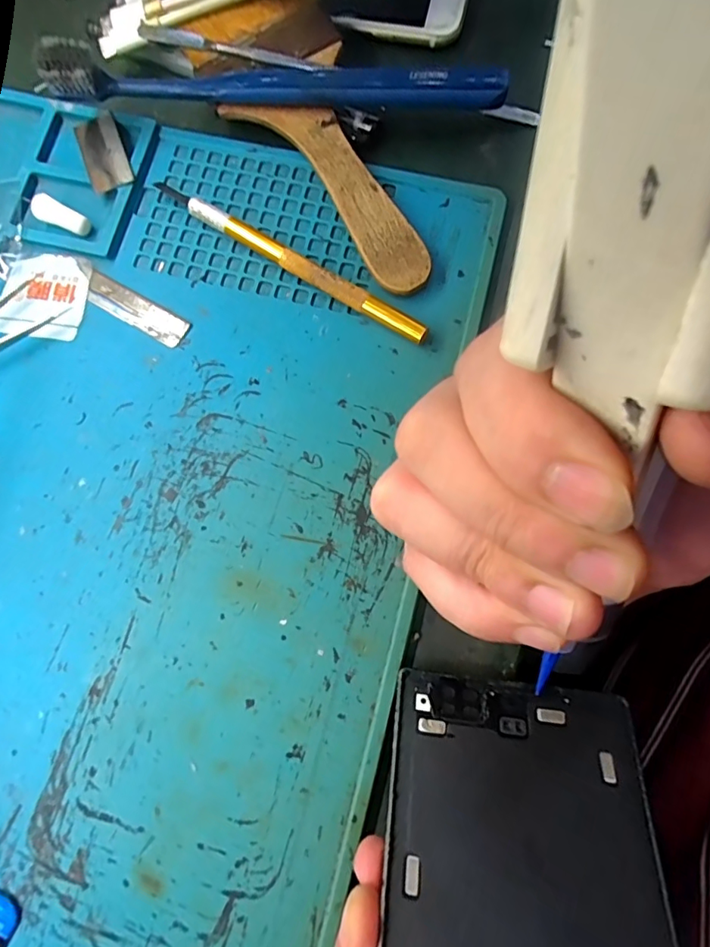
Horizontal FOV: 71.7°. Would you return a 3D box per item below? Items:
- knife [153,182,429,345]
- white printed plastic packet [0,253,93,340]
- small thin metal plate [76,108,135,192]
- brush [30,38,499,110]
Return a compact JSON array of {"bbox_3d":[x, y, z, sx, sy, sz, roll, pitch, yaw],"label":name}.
[{"bbox_3d":[-0.029,-0.089,0.205,0.132,0.009,0.008,33,82,7],"label":"knife"},{"bbox_3d":[-0.133,-0.077,0.209,0.036,0.005,0.037,9,83,3],"label":"white printed plastic packet"},{"bbox_3d":[-0.111,-0.142,0.217,0.018,0.004,0.036,-21,83,0],"label":"small thin metal plate"},{"bbox_3d":[-0.039,-0.164,0.210,0.197,0.024,0.016,9,80,3],"label":"brush"}]

